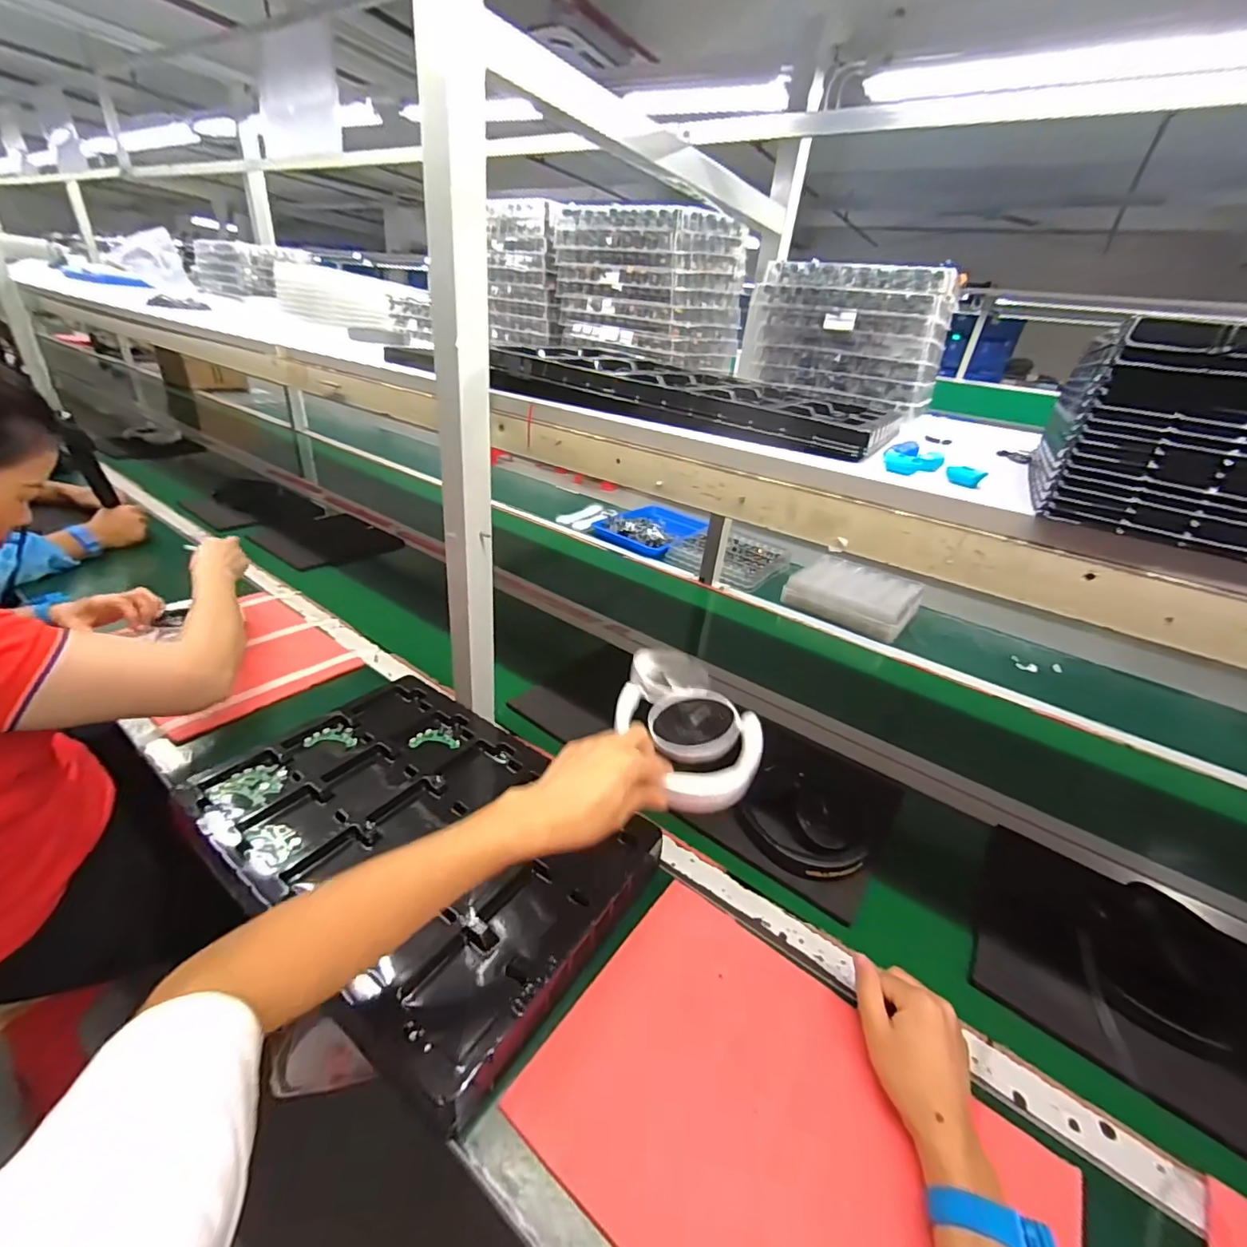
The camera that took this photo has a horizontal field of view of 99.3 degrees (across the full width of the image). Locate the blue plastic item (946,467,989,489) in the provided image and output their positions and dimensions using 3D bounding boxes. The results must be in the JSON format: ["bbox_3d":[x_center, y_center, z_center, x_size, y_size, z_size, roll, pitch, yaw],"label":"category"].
[{"bbox_3d":[0.260,-0.112,0.403,0.026,0.013,0.010,23,33,25],"label":"blue plastic item"}]

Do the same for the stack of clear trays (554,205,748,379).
[{"bbox_3d":[0.048,-0.611,0.979,0.268,0.221,0.261,21,32,23],"label":"stack of clear trays"}]

